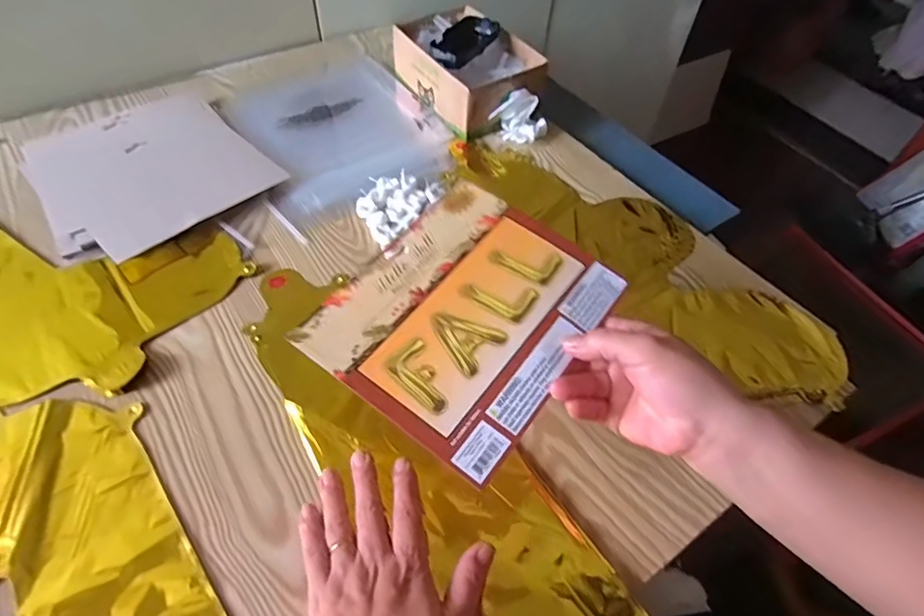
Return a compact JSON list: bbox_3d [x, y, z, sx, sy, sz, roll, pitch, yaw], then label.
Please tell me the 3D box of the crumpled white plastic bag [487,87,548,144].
[{"bbox_3d":[0.073,-0.237,0.634,0.063,0.053,0.049,22,55,13],"label":"crumpled white plastic bag"}]

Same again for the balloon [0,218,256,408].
[{"bbox_3d":[-0.424,-0.054,0.493,0.390,0.009,0.241,27,56,17],"label":"balloon"}]

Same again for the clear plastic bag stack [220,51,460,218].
[{"bbox_3d":[-0.157,-0.238,0.652,0.225,0.017,0.287,-26,58,-21],"label":"clear plastic bag stack"}]

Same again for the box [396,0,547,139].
[{"bbox_3d":[0.007,-0.316,0.674,0.134,0.074,0.193,-25,58,-20],"label":"box"}]

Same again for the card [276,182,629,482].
[{"bbox_3d":[0.006,-0.001,0.362,0.157,0.005,0.189,34,62,17],"label":"card"}]

